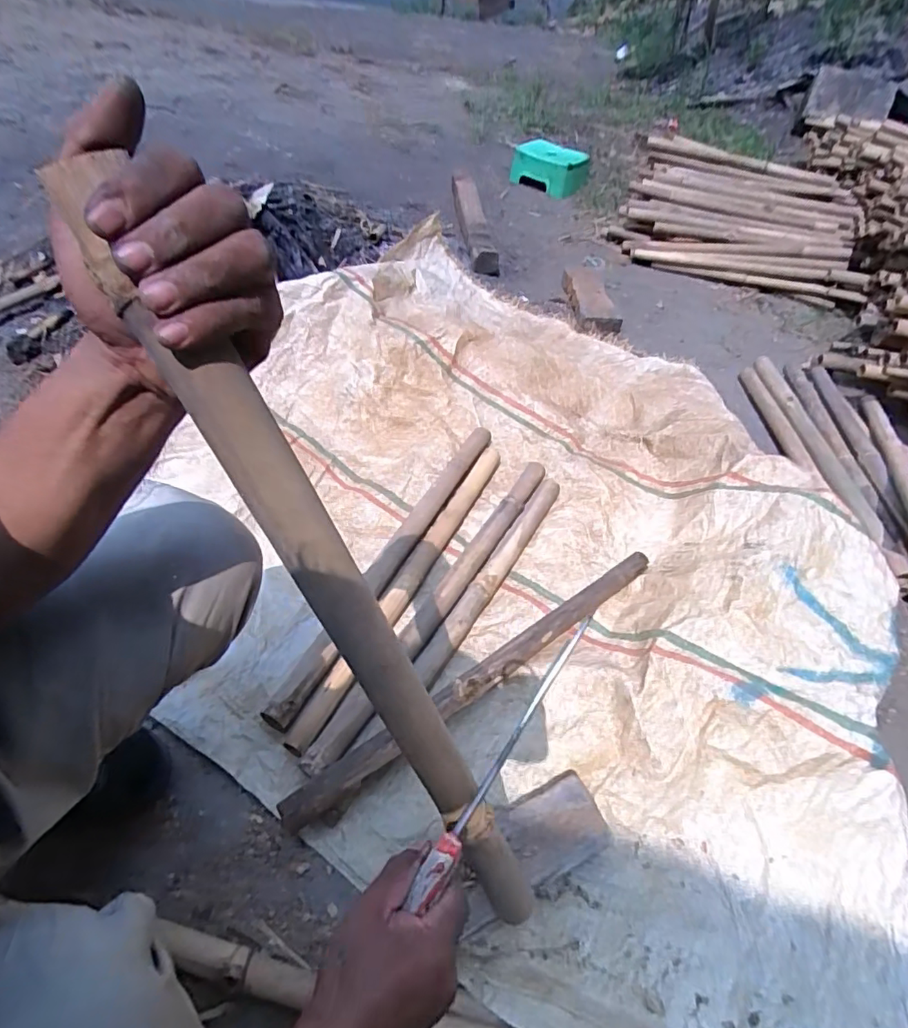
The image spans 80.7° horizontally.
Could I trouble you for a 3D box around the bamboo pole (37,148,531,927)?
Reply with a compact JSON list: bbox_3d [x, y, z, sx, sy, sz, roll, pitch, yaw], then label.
[{"bbox_3d":[-0.047,0.113,0.368,0.028,0.630,0.035,8,40,45],"label":"bamboo pole"}]

